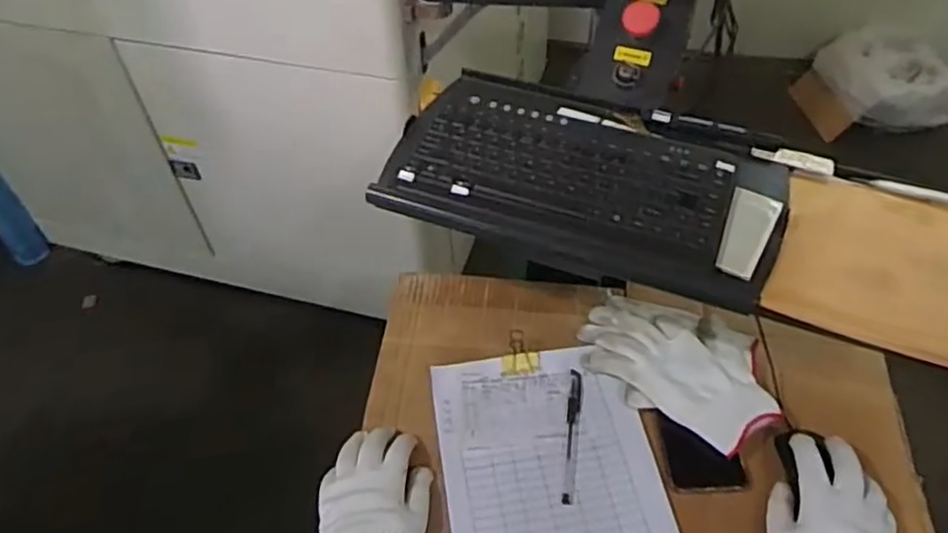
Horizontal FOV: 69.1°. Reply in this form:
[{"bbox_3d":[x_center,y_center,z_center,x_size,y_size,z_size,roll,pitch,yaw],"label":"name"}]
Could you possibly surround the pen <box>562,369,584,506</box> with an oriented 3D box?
[{"bbox_3d":[0.103,0.175,0.716,0.015,0.007,0.147,6,51,8],"label":"pen"}]

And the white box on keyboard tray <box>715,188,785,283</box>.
[{"bbox_3d":[0.252,-0.033,0.638,0.042,0.011,0.103,23,55,20],"label":"white box on keyboard tray"}]

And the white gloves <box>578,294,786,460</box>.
[{"bbox_3d":[0.221,0.102,0.742,0.214,0.033,0.134,29,57,23],"label":"white gloves"}]

